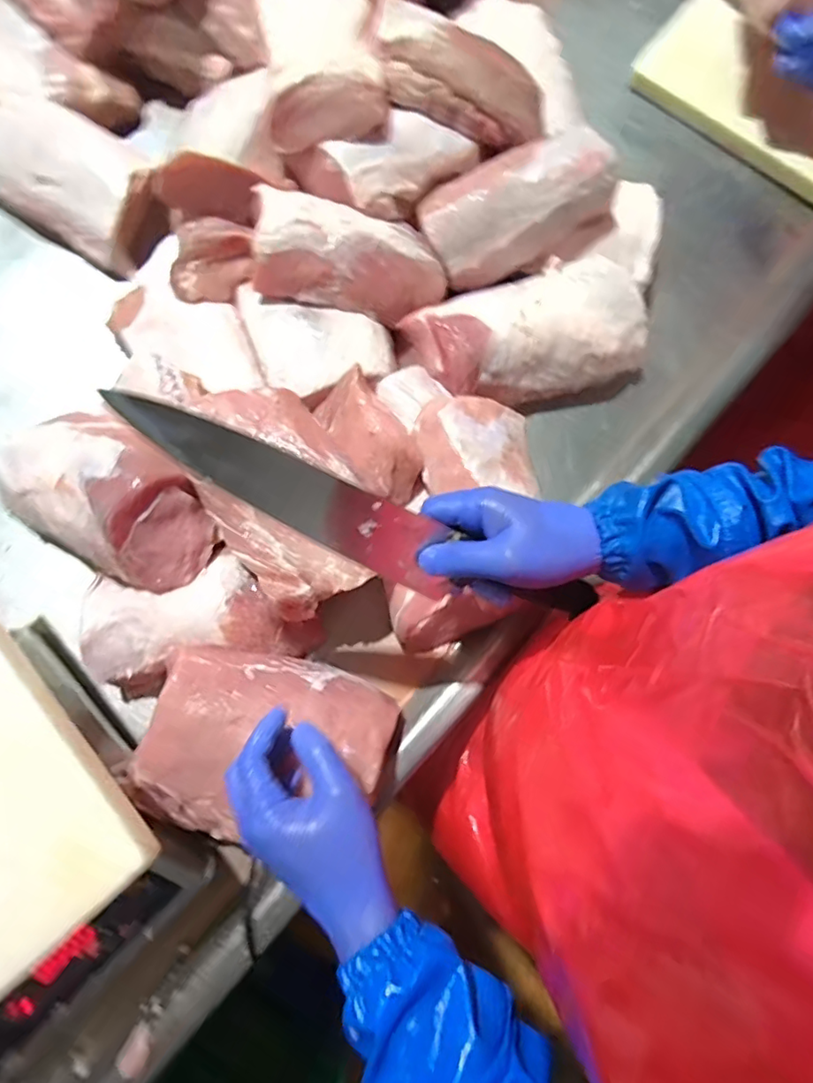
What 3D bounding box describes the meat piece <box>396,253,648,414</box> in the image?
[{"bbox_3d":[0.121,-0.209,0.587,0.253,0.093,0.122,-11,79,-3],"label":"meat piece"}]

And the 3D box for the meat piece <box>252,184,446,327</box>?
[{"bbox_3d":[-0.057,-0.277,0.547,0.190,0.055,0.101,10,79,1],"label":"meat piece"}]

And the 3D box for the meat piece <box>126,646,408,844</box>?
[{"bbox_3d":[-0.112,0.167,0.464,0.179,0.065,0.145,22,79,3],"label":"meat piece"}]

